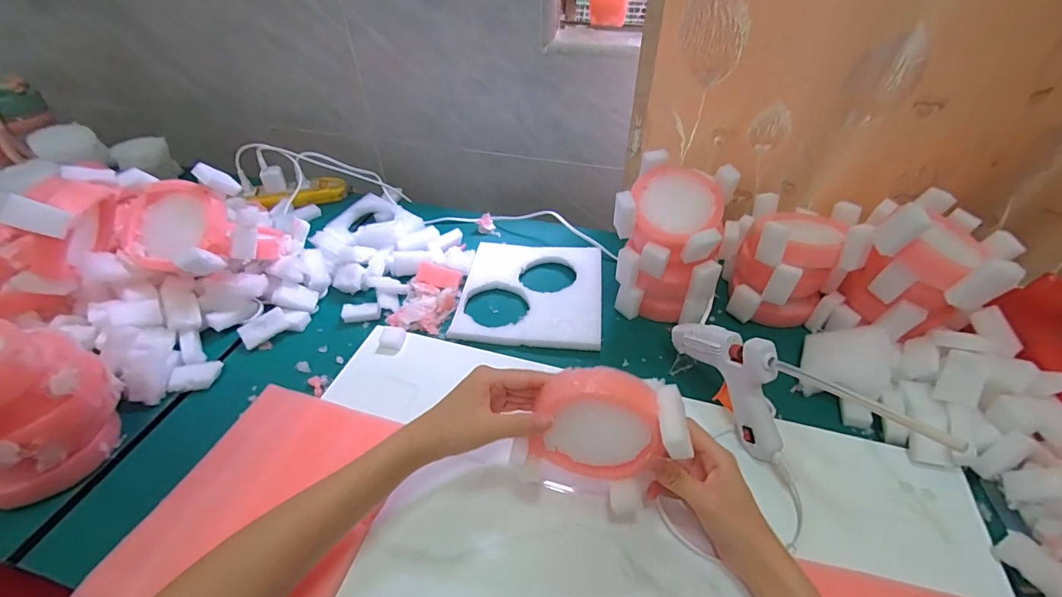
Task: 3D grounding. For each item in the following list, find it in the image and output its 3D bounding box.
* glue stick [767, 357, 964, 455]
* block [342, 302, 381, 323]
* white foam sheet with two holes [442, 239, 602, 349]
[{"bbox_3d":[0.224,0.070,0.313,0.010,0.009,0.128,-15,18,-15],"label":"glue stick"},{"bbox_3d":[-0.210,0.017,0.559,0.046,0.017,0.017,-5,42,-6],"label":"block"},{"bbox_3d":[0.002,-0.010,0.579,0.174,0.018,0.178,5,42,6],"label":"white foam sheet with two holes"}]

